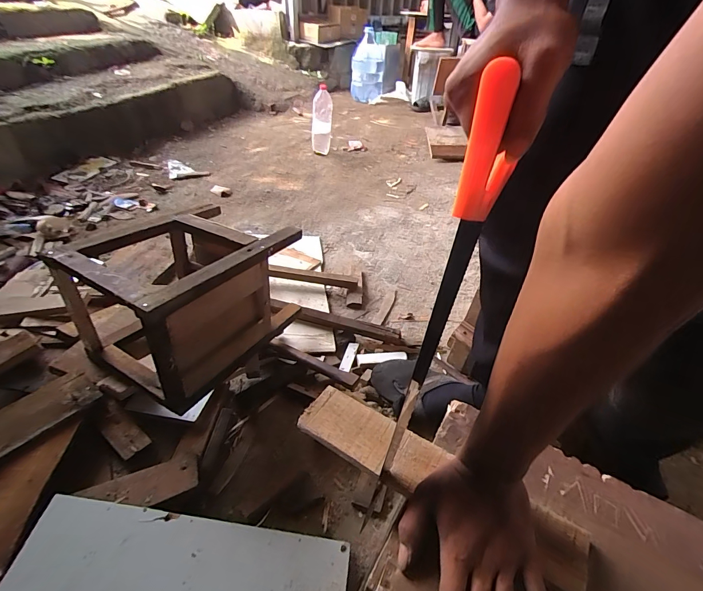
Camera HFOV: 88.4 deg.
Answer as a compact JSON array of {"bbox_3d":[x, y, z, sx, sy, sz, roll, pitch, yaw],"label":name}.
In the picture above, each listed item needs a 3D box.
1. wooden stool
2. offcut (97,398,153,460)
[{"bbox_3d":[-0.299,-0.017,0.689,0.261,0.228,0.343,20,43,21],"label":"wooden stool"},{"bbox_3d":[-0.386,0.221,0.603,0.104,0.013,0.045,40,51,18],"label":"offcut"}]

